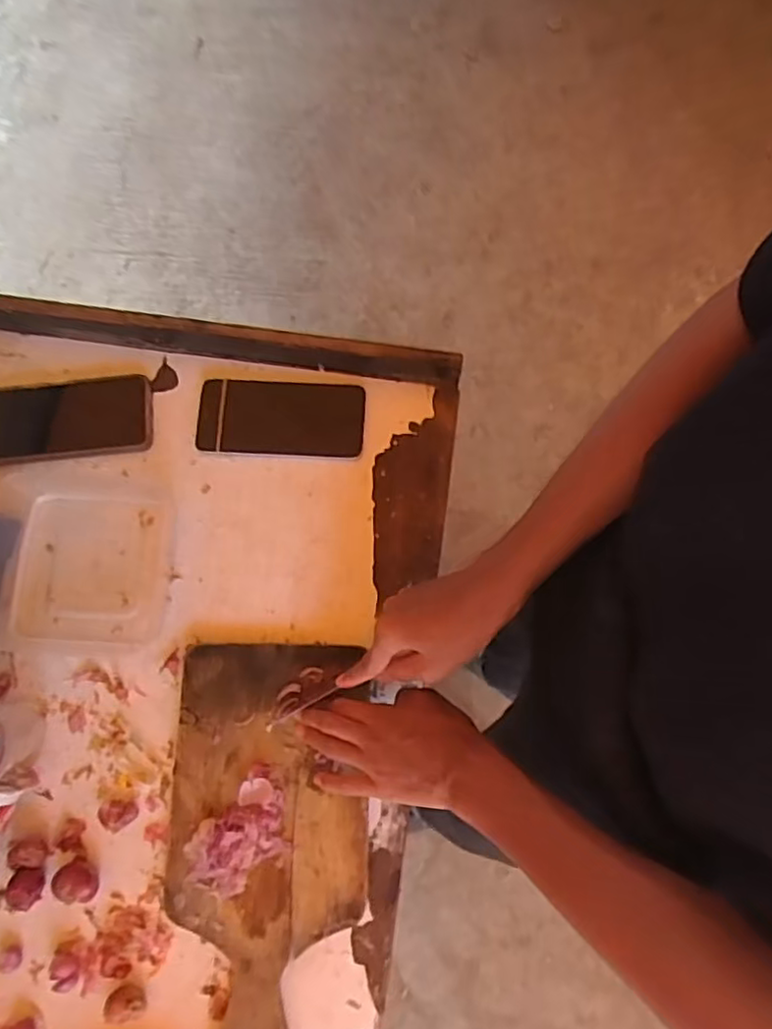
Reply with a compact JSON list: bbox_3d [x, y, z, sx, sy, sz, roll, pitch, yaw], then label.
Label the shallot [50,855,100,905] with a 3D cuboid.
[{"bbox_3d":[-0.258,0.306,0.544,0.028,0.027,0.035,-32,78,-6],"label":"shallot"}]

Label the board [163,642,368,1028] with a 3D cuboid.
[{"bbox_3d":[-0.100,0.282,0.548,0.162,0.021,0.339,-5,77,1],"label":"board"}]

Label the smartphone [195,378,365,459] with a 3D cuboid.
[{"bbox_3d":[-0.102,-0.094,0.636,0.159,0.013,0.075,2,77,2],"label":"smartphone"}]

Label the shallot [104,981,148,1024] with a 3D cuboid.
[{"bbox_3d":[-0.209,0.391,0.524,0.031,0.017,0.023,-5,77,0],"label":"shallot"}]

